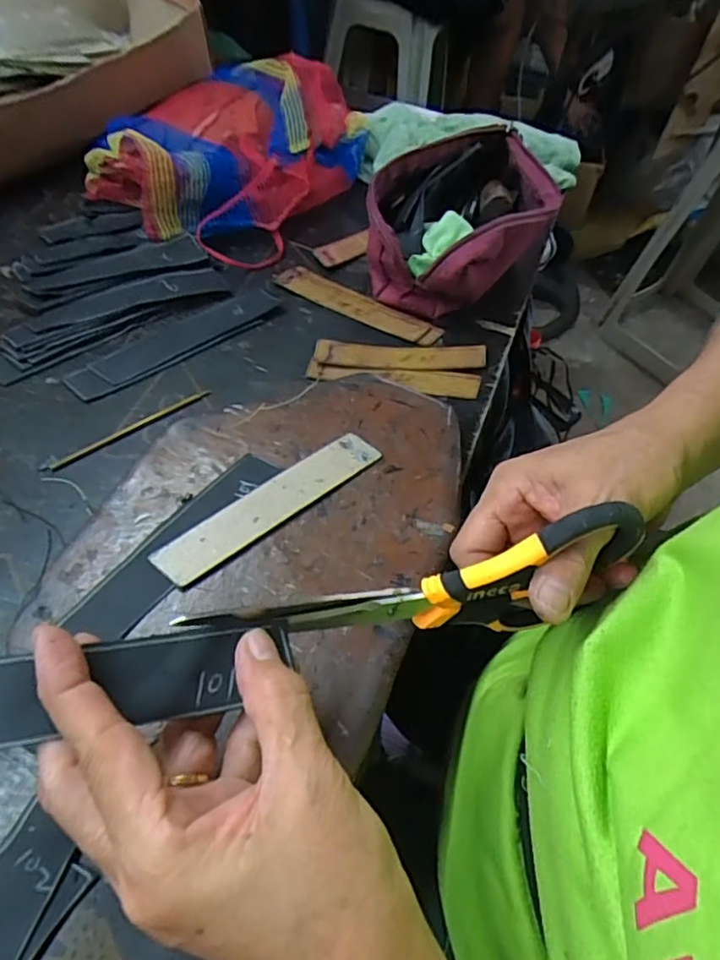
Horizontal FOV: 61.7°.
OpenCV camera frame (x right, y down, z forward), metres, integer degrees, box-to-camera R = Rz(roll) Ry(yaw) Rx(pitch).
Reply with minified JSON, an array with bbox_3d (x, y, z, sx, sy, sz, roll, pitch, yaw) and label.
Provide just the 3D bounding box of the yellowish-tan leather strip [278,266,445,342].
[{"bbox_3d":[-0.001,-0.138,0.466,0.137,0.004,0.025,26,55,14],"label":"yellowish-tan leather strip"}]

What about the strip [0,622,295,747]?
[{"bbox_3d":[-0.091,0.071,0.207,0.133,0.011,0.028,-5,53,-20],"label":"strip"}]

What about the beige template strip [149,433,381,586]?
[{"bbox_3d":[-0.046,0.011,0.324,0.132,0.004,0.026,-33,62,-26],"label":"beige template strip"}]

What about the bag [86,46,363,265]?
[{"bbox_3d":[-0.116,-0.308,0.547,0.198,0.070,0.256,28,56,15],"label":"bag"}]

